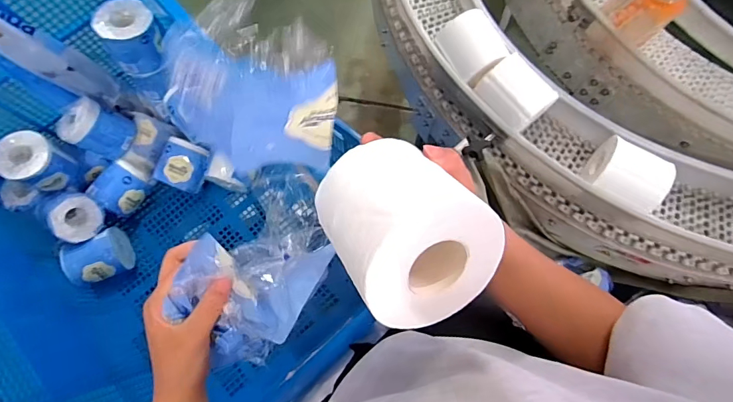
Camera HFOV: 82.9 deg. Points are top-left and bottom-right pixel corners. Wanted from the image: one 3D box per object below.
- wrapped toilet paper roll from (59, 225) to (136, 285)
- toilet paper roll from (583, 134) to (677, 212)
[{"bbox_3d":[-0.604,0.131,0.943,0.115,0.095,0.103,-27,78,-7],"label":"wrapped toilet paper roll"},{"bbox_3d":[0.440,-0.030,0.707,0.120,0.086,0.099,34,78,8],"label":"toilet paper roll"}]

